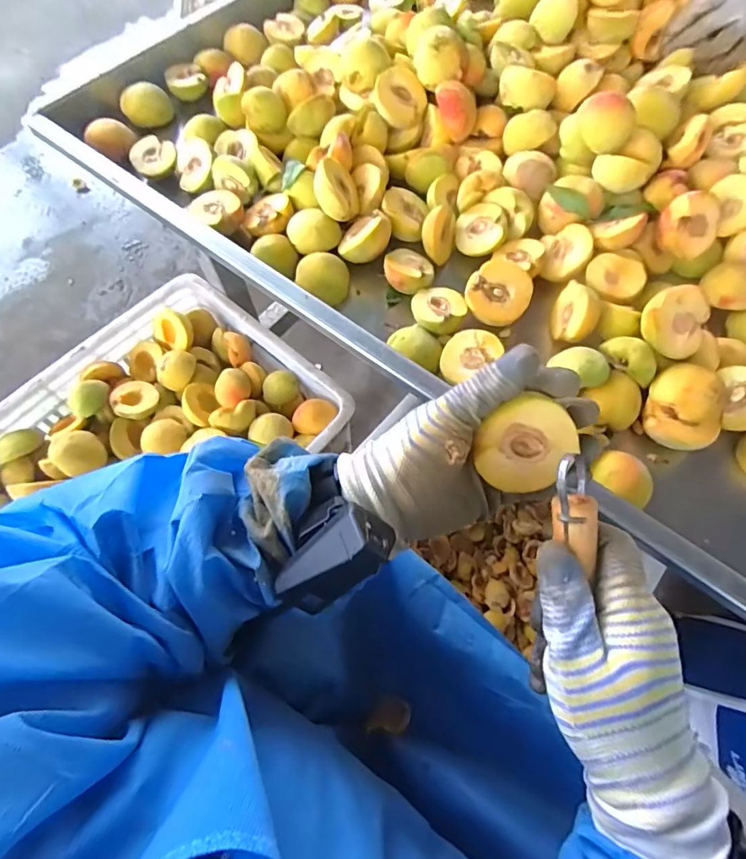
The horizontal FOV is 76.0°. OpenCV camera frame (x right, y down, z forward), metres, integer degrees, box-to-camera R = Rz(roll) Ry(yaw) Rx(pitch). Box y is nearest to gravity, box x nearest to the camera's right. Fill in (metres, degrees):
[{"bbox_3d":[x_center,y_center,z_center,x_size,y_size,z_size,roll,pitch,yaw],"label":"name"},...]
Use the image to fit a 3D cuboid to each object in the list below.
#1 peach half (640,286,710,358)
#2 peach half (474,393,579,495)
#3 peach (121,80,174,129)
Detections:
[{"bbox_3d":[0.279,-0.100,0.448,0.056,0.032,0.063,-6,101,-6],"label":"peach half"},{"bbox_3d":[0.094,0.007,0.304,0.053,0.030,0.060,8,111,1],"label":"peach half"},{"bbox_3d":[-0.311,-0.446,0.657,0.062,0.041,0.056,-26,70,-10],"label":"peach"}]

